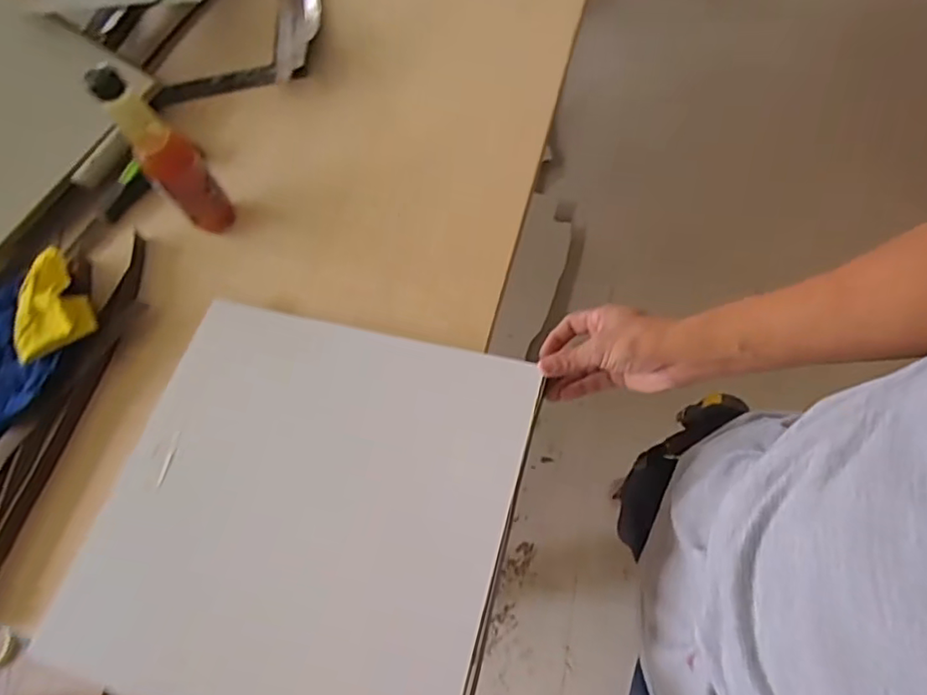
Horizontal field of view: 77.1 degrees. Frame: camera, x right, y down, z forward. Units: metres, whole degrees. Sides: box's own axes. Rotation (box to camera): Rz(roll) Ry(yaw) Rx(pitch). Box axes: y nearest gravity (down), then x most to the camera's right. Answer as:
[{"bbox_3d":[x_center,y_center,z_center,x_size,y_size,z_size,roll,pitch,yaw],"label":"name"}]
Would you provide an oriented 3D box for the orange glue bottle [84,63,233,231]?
[{"bbox_3d":[-0.298,-0.191,0.592,0.046,0.197,0.054,28,72,21],"label":"orange glue bottle"}]

